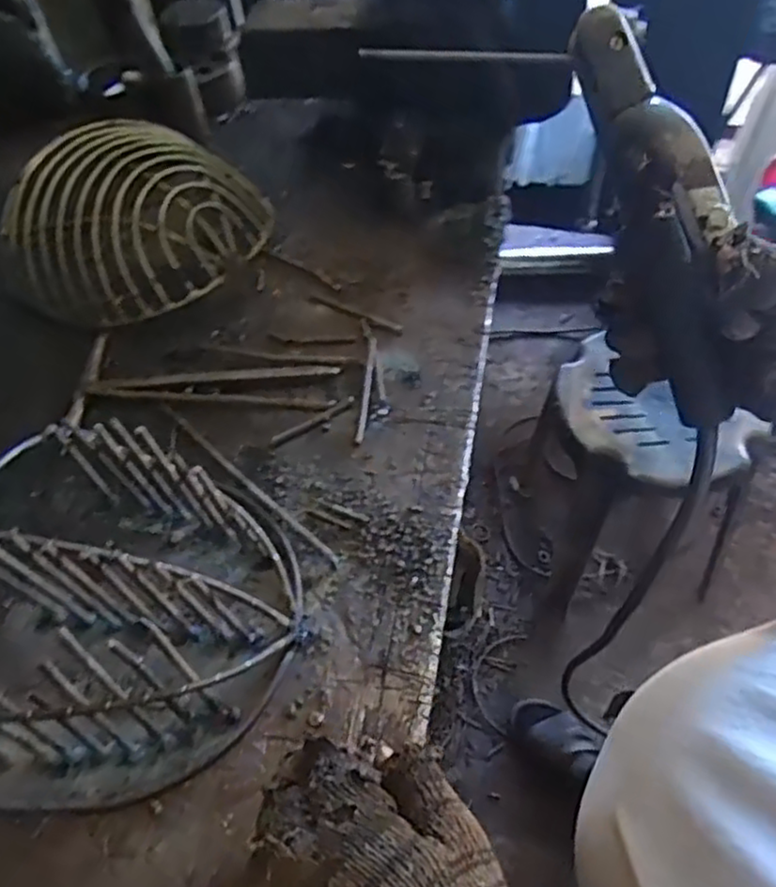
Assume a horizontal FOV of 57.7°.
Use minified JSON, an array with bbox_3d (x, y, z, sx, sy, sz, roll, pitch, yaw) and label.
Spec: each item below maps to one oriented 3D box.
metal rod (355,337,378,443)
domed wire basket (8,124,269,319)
[{"bbox_3d":[-0.017,-0.046,0.574,0.007,0.005,0.104,3,55,7],"label":"metal rod"},{"bbox_3d":[-0.225,-0.211,0.646,0.203,0.102,0.206,-2,54,3],"label":"domed wire basket"}]

